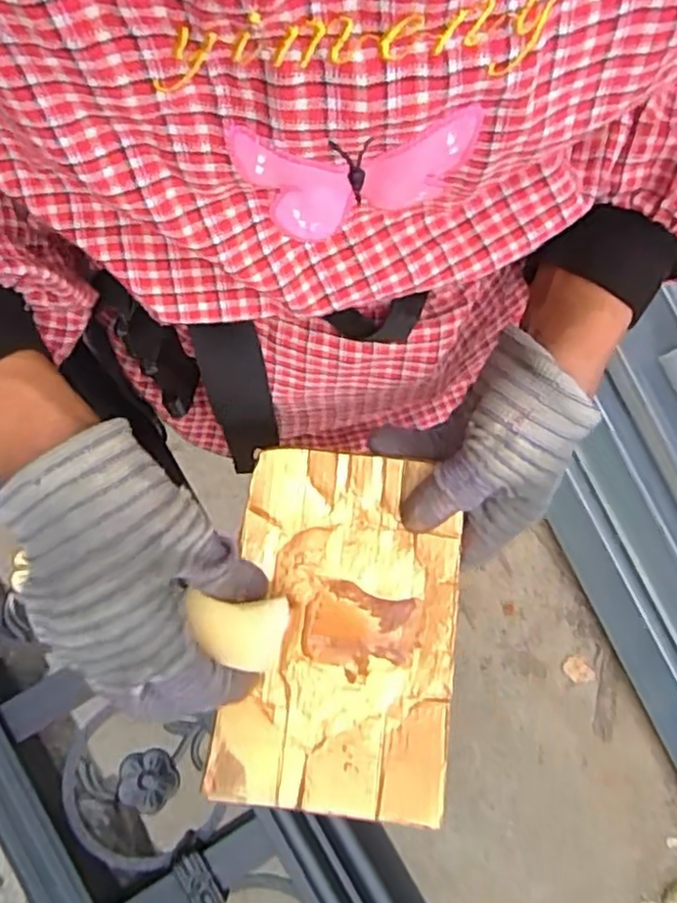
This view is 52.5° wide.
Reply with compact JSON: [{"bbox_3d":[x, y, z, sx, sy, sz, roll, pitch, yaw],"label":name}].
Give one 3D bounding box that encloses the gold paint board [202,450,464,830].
[{"bbox_3d":[0.002,0.085,0.332,0.106,0.018,0.163,6,75,0],"label":"gold paint board"}]

